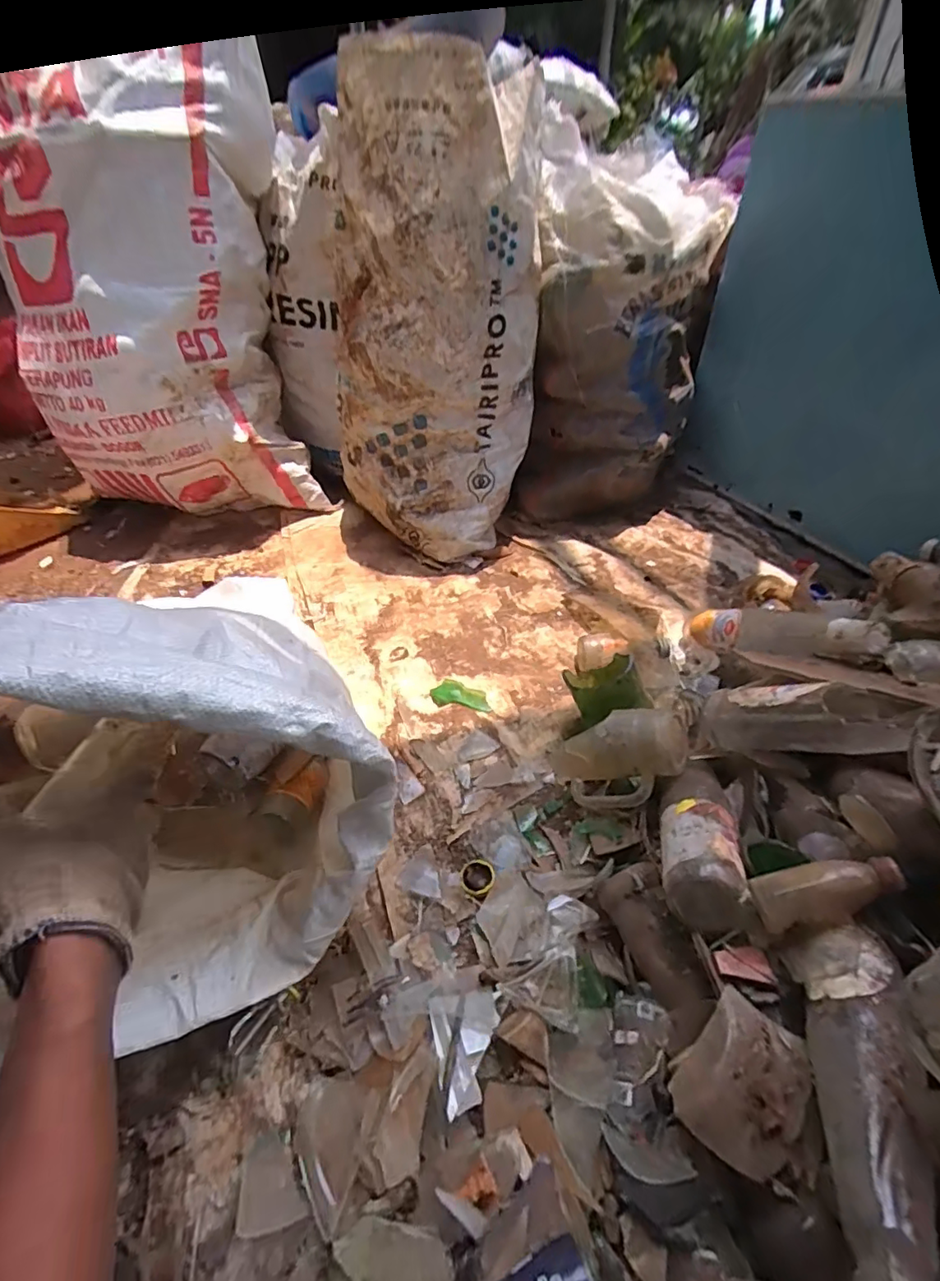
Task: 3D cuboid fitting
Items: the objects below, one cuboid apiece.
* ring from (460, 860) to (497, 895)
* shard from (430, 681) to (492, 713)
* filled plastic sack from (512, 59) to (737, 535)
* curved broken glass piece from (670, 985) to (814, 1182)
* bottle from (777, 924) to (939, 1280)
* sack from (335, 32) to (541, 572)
[{"bbox_3d":[0.007,0.233,0.549,0.035,0.007,0.038,-1,39,1],"label":"ring"},{"bbox_3d":[-0.012,0.073,0.739,0.083,0.010,0.041,6,40,10],"label":"shard"},{"bbox_3d":[0.284,-0.569,1.087,0.307,0.573,0.450,9,40,13],"label":"filled plastic sack"},{"bbox_3d":[0.180,0.288,0.364,0.065,0.026,0.085,33,51,33],"label":"curved broken glass piece"},{"bbox_3d":[0.227,0.274,0.319,0.058,0.060,0.212,-12,20,31],"label":"bottle"},{"bbox_3d":[-0.076,-0.499,0.953,0.244,0.669,0.326,-30,46,-29],"label":"sack"}]

